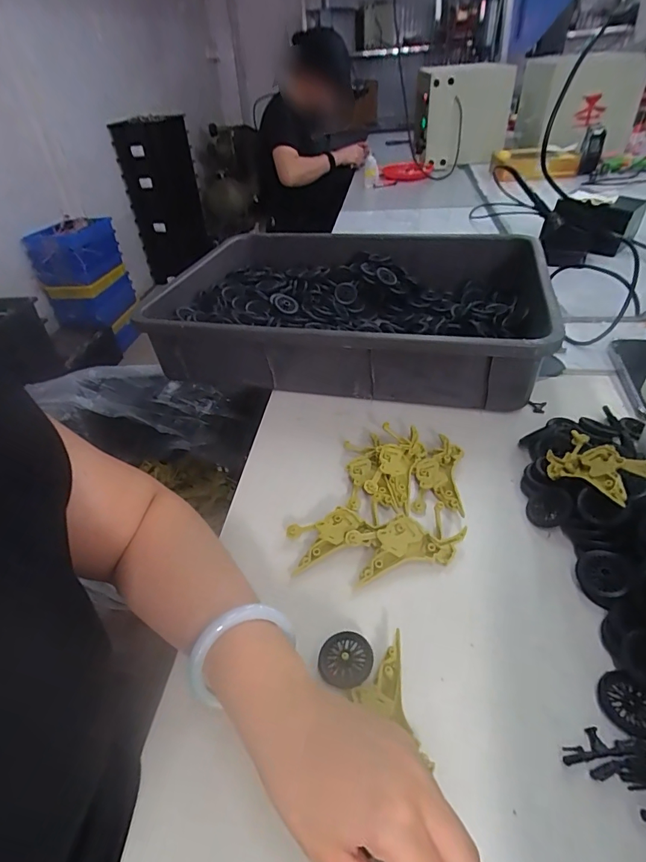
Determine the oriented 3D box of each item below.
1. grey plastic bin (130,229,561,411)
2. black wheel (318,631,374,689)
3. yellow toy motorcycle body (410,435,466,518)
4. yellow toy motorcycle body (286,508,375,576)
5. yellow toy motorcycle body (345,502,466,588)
[{"bbox_3d":[0.040,-0.185,0.658,0.515,0.103,0.362,8,42,16],"label":"grey plastic bin"},{"bbox_3d":[0.016,0.161,0.312,0.036,0.006,0.037,-3,40,3],"label":"black wheel"},{"bbox_3d":[0.114,0.044,0.439,0.044,0.017,0.095,5,41,13],"label":"yellow toy motorcycle body"},{"bbox_3d":[0.003,0.092,0.395,0.073,0.016,0.040,-18,41,-15],"label":"yellow toy motorcycle body"},{"bbox_3d":[0.070,0.095,0.376,0.093,0.019,0.046,-14,41,-10],"label":"yellow toy motorcycle body"}]

